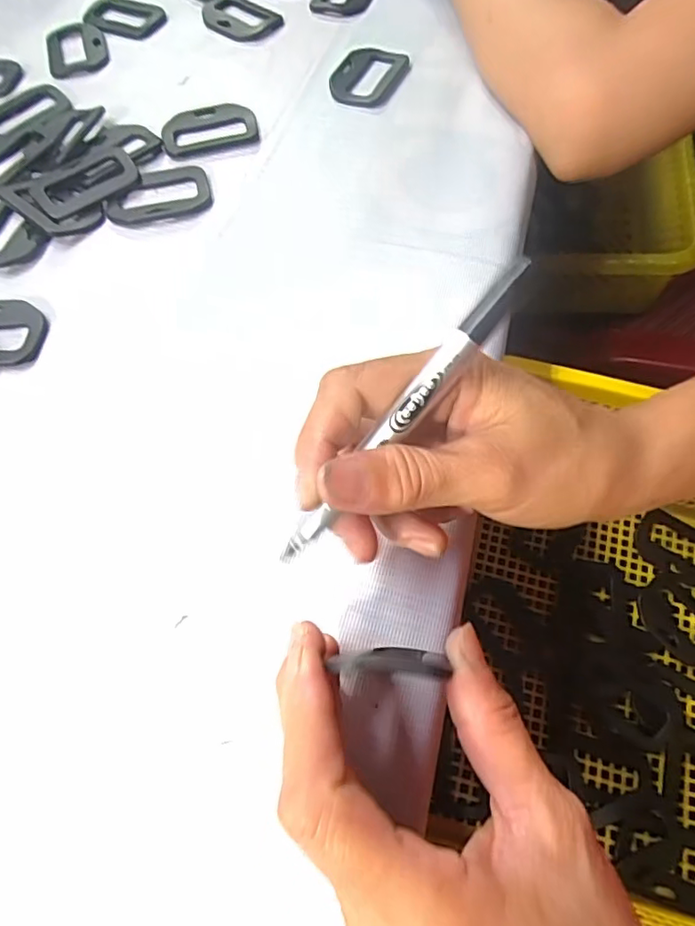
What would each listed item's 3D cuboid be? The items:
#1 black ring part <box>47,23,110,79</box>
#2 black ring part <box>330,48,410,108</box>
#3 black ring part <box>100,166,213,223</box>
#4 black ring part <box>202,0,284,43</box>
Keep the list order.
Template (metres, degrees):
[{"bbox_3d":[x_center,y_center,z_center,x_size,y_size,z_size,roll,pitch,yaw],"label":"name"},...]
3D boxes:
[{"bbox_3d":[-0.199,-0.303,0.400,0.042,0.006,0.059,-17,64,-6],"label":"black ring part"},{"bbox_3d":[0.013,-0.265,0.375,0.046,0.005,0.061,22,66,12],"label":"black ring part"},{"bbox_3d":[-0.113,-0.161,0.327,0.061,0.004,0.042,-9,63,-2],"label":"black ring part"},{"bbox_3d":[-0.083,-0.337,0.413,0.067,0.004,0.044,37,70,18],"label":"black ring part"}]

